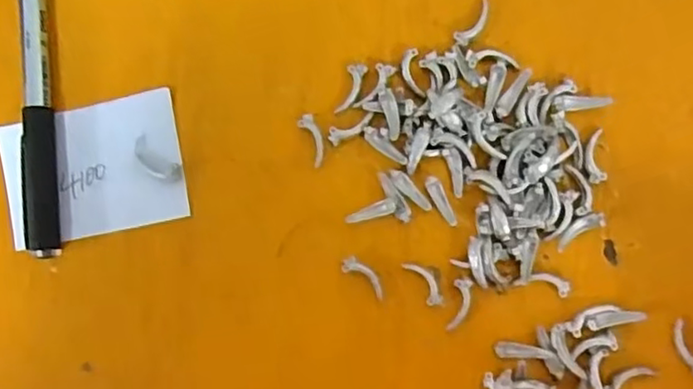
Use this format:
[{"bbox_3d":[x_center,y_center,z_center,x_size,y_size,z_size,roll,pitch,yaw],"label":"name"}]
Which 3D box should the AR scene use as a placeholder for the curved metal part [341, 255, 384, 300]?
[{"bbox_3d":[0.007,0.031,0.245,0.019,0.005,0.007,35,92,5],"label":"curved metal part"}]

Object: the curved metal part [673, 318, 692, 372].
[{"bbox_3d":[0.123,0.056,0.232,0.007,0.004,0.021,-27,87,4],"label":"curved metal part"}]

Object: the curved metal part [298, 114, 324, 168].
[{"bbox_3d":[-0.013,-0.021,0.249,0.006,0.005,0.020,-22,87,4],"label":"curved metal part"}]

